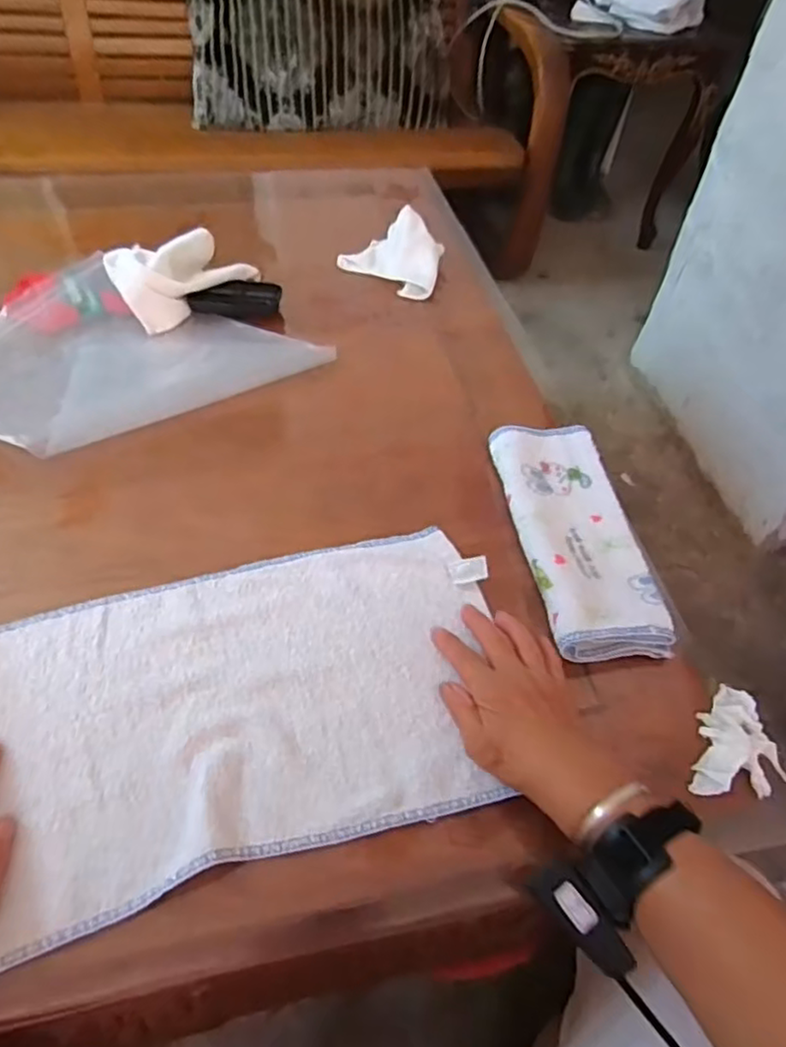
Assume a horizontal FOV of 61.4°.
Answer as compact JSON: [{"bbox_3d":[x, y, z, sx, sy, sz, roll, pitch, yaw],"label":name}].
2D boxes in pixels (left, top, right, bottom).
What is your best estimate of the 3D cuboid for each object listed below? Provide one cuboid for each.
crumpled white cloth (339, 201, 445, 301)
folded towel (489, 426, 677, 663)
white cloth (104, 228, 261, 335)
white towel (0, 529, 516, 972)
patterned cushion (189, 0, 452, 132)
[{"bbox_3d":[-0.004,-0.362,0.874,0.132,0.056,0.111,12,51,4],"label":"crumpled white cloth"},{"bbox_3d":[0.169,0.006,0.613,0.106,0.029,0.249,-4,51,-9],"label":"folded towel"},{"bbox_3d":[-0.252,-0.305,0.805,0.161,0.060,0.113,-25,57,-24],"label":"white cloth"},{"bbox_3d":[-0.125,0.136,0.494,0.434,0.011,0.238,-13,53,-16],"label":"white towel"},{"bbox_3d":[-0.156,-1.123,1.531,0.608,0.372,0.077,-1,22,-7],"label":"patterned cushion"}]

